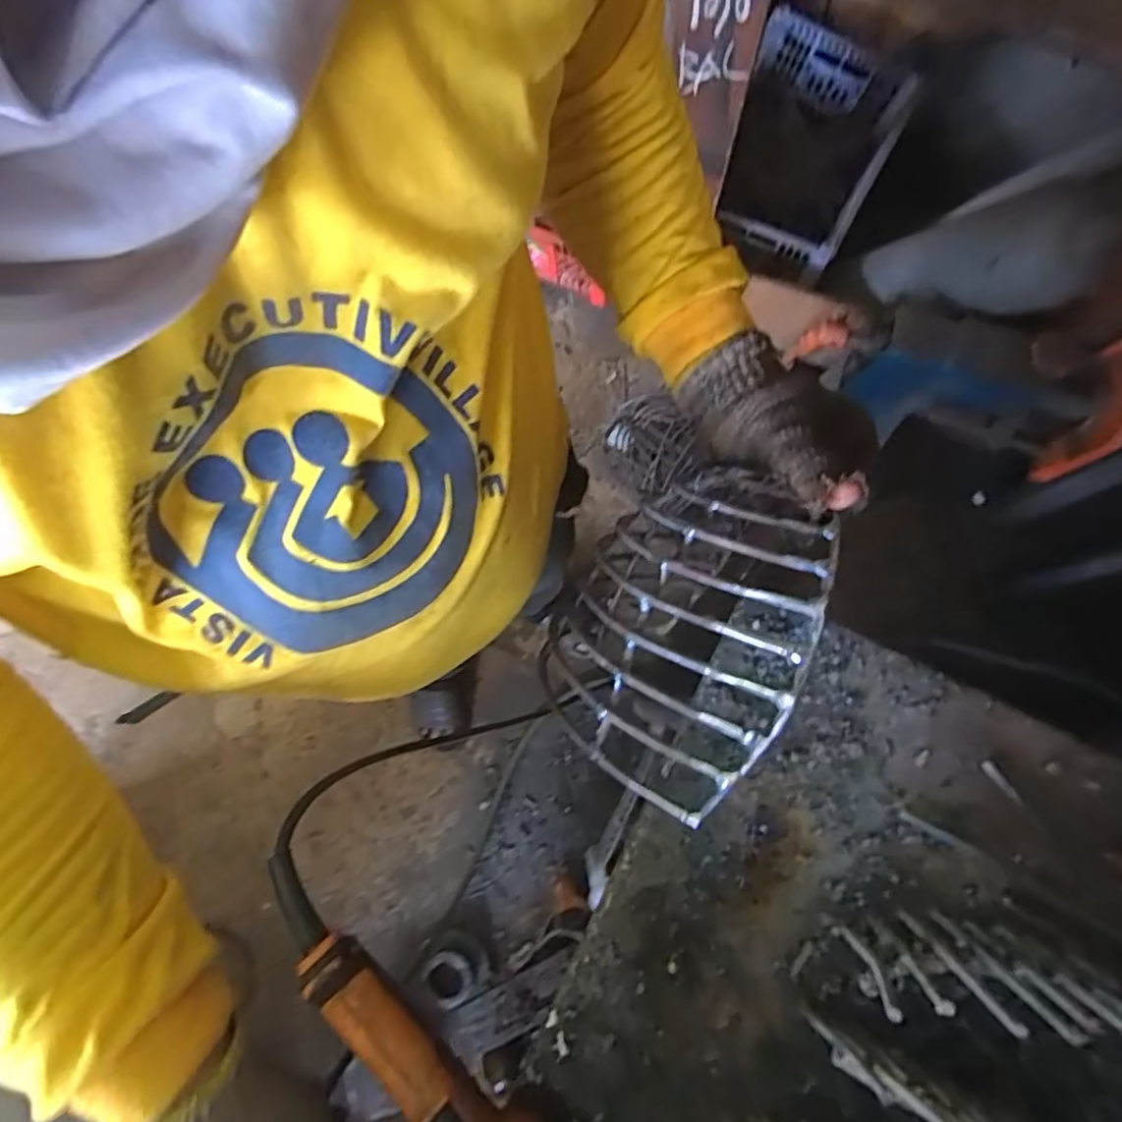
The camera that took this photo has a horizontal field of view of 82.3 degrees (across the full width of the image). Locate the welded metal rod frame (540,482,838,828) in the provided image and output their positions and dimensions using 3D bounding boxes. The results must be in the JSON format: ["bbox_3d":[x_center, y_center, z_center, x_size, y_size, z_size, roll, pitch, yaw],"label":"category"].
[{"bbox_3d":[0.061,0.035,0.331,0.120,0.061,0.155,36,79,8],"label":"welded metal rod frame"}]

